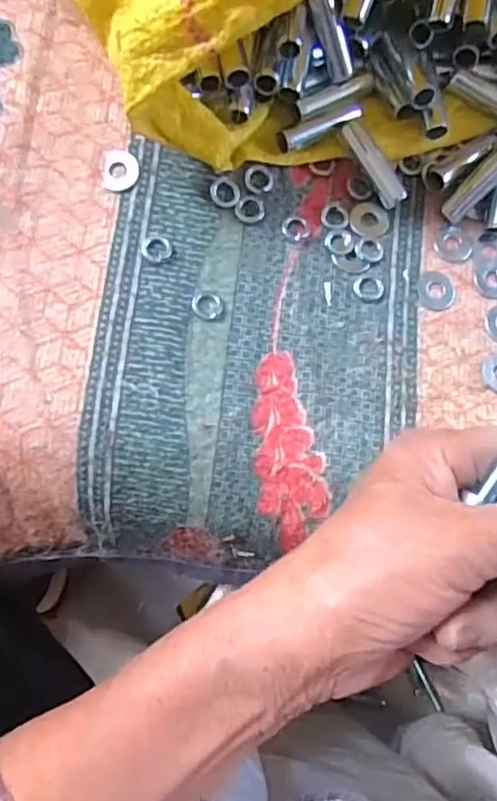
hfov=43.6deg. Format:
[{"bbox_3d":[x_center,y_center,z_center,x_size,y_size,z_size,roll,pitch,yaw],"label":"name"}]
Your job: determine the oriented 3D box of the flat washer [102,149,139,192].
[{"bbox_3d":[-0.057,-0.102,0.276,0.015,0.004,0.019,7,79,-4],"label":"flat washer"}]

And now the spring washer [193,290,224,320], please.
[{"bbox_3d":[-0.017,-0.042,0.272,0.014,0.004,0.014,0,83,0],"label":"spring washer"}]

